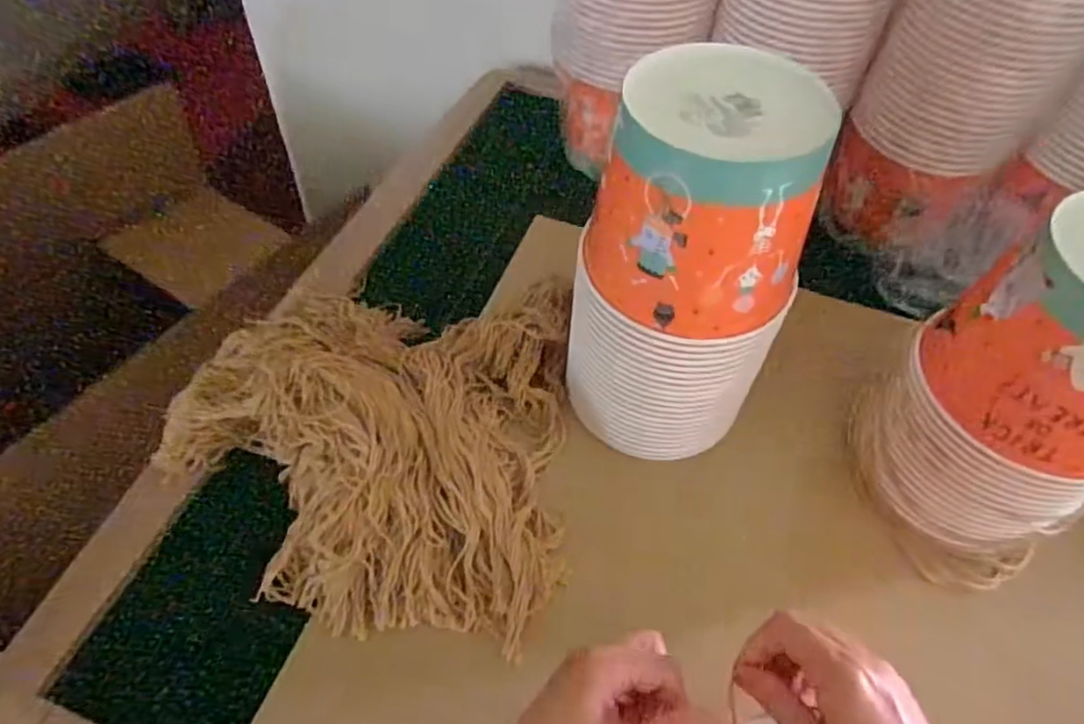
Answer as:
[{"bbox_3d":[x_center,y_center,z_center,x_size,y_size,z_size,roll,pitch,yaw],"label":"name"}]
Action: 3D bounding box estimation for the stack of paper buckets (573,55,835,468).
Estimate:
[{"bbox_3d":[0.103,-0.061,0.496,0.145,0.275,0.146,22,54,12],"label":"stack of paper buckets"}]

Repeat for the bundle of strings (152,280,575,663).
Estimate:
[{"bbox_3d":[-0.143,0.056,0.554,0.324,0.068,0.296,3,53,-2],"label":"bundle of strings"}]

